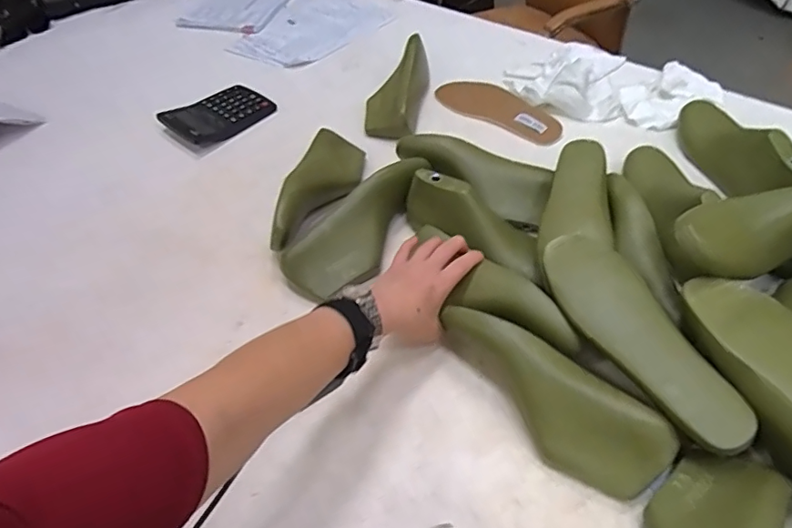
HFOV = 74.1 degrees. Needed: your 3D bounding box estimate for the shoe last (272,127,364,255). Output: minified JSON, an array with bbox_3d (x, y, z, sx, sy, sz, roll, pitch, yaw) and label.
[{"bbox_3d":[-0.109,-0.104,0.736,0.085,0.063,0.227,10,51,15],"label":"shoe last"}]

